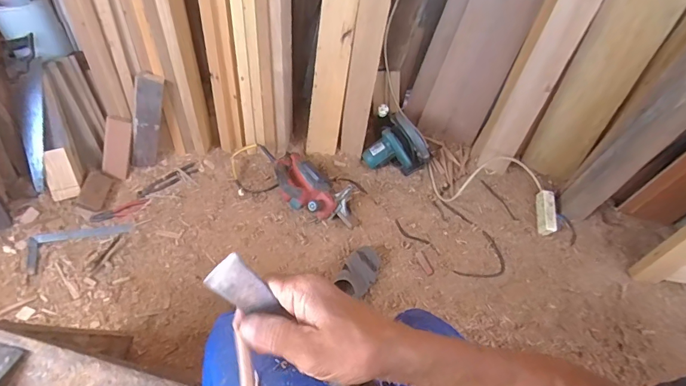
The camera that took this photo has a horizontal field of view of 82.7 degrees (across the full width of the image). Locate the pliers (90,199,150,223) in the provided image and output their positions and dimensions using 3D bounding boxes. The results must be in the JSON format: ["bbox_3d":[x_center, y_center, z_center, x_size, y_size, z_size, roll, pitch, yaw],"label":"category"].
[{"bbox_3d":[-0.769,0.063,1.350,0.186,0.015,0.042,-24,67,-15],"label":"pliers"}]

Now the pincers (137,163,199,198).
[{"bbox_3d":[-0.634,-0.045,1.412,0.217,0.013,0.045,-30,68,-17],"label":"pincers"}]

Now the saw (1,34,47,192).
[{"bbox_3d":[-1.015,-0.251,1.264,0.088,0.037,0.479,0,100,-3],"label":"saw"}]

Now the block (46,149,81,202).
[{"bbox_3d":[-0.949,-0.062,1.313,0.082,0.017,0.169,-11,95,-9],"label":"block"}]

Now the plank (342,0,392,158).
[{"bbox_3d":[0.074,-0.418,1.232,0.091,0.710,0.049,9,39,1],"label":"plank"}]

